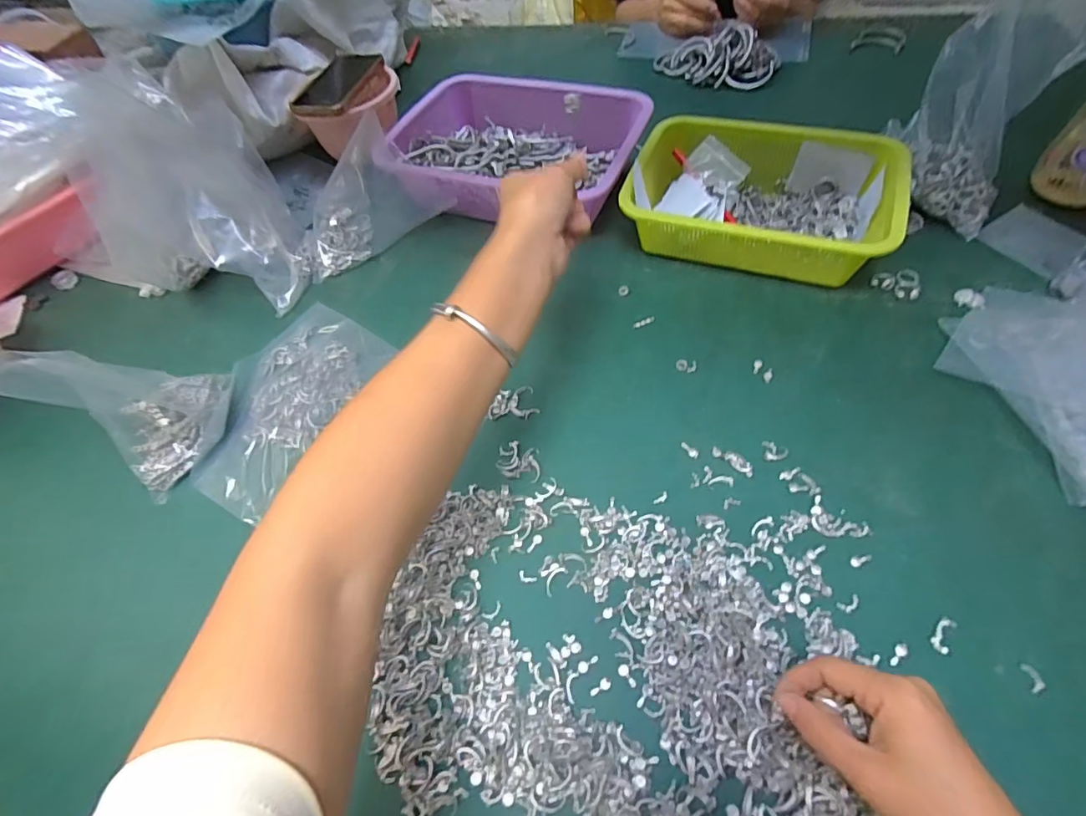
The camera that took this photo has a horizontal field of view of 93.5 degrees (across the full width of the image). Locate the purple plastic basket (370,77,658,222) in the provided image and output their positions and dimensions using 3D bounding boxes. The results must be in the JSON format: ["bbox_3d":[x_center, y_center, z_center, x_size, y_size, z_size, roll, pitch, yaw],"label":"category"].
[{"bbox_3d":[-0.025,-0.334,0.656,0.298,0.074,0.238,10,59,13],"label":"purple plastic basket"}]

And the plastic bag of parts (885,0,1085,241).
[{"bbox_3d":[0.458,-0.300,0.537,0.124,0.159,0.161,18,61,18],"label":"plastic bag of parts"}]

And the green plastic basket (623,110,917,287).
[{"bbox_3d":[0.236,-0.232,0.564,0.264,0.076,0.176,16,60,17],"label":"green plastic basket"}]

